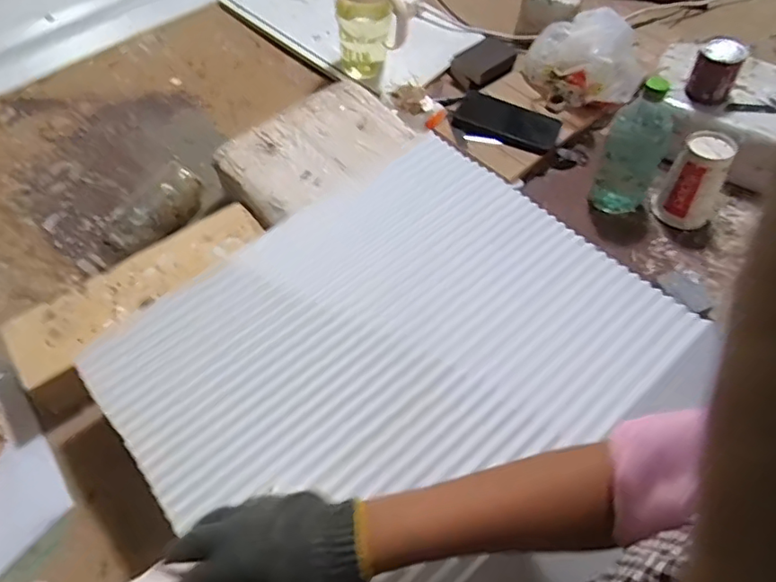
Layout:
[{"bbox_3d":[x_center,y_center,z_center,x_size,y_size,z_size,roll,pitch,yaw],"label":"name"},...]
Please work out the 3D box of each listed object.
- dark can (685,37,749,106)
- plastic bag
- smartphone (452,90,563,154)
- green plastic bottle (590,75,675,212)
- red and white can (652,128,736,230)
[{"bbox_3d":[0.482,-0.322,0.862,0.064,0.081,0.058,24,60,16],"label":"dark can"},{"bbox_3d":[0.339,-0.400,0.995,0.200,0.111,0.181,17,58,12],"label":"plastic bag"},{"bbox_3d":[0.196,-0.277,0.956,0.168,0.012,0.087,16,69,2],"label":"smartphone"},{"bbox_3d":[0.351,-0.201,0.828,0.078,0.201,0.068,21,59,15],"label":"green plastic bottle"},{"bbox_3d":[0.450,-0.160,0.845,0.083,0.117,0.081,28,61,18],"label":"red and white can"}]

